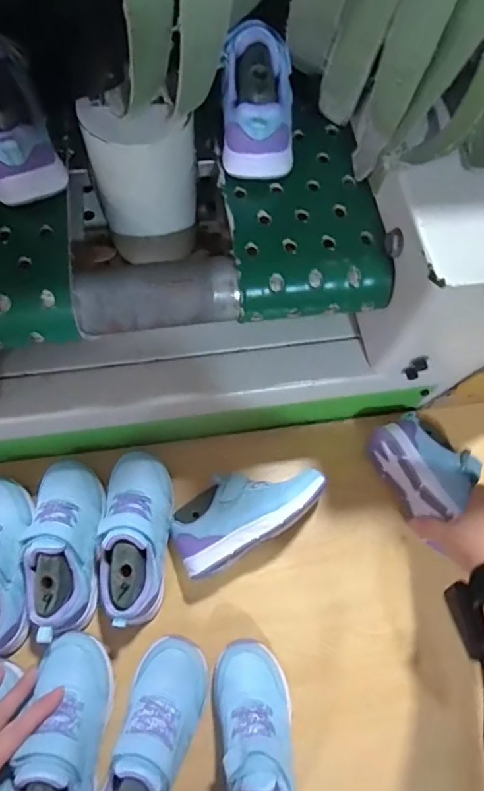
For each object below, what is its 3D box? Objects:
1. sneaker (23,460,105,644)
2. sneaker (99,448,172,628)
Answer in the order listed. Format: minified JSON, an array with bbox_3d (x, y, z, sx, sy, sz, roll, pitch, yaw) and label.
[{"bbox_3d":[-0.187,0.154,0.519,0.065,0.065,0.177,-1,69,-3],"label":"sneaker"},{"bbox_3d":[-0.119,0.148,0.533,0.074,0.080,0.181,6,68,-1],"label":"sneaker"}]

